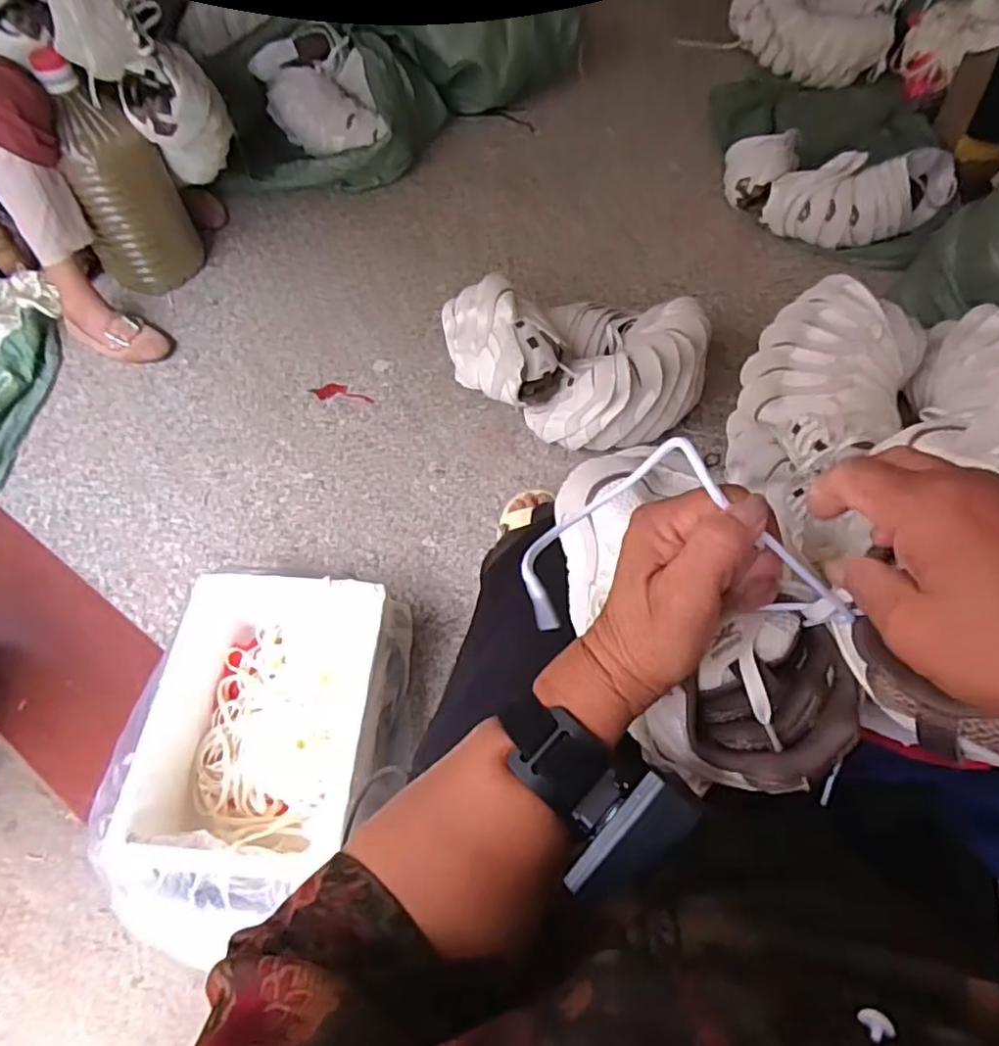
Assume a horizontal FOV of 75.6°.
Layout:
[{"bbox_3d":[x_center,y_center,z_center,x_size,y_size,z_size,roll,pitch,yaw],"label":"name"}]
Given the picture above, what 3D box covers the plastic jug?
[{"bbox_3d":[-0.748,-0.663,1.270,0.195,0.406,0.228,-22,60,-11],"label":"plastic jug"}]

